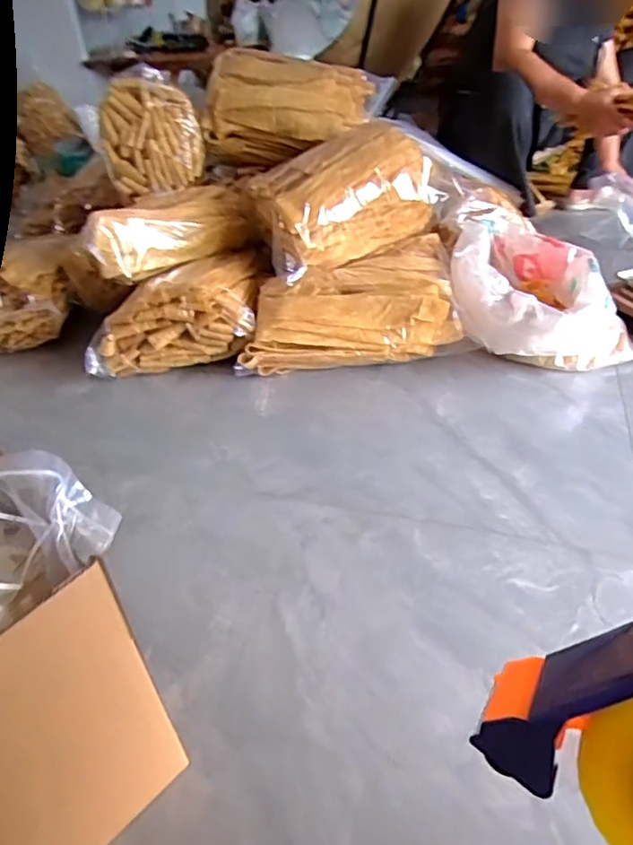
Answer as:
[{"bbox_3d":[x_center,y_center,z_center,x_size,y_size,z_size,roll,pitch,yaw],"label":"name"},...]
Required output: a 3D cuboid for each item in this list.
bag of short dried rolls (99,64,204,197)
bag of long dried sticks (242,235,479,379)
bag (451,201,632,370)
[{"bbox_3d":[-0.395,-0.698,1.379,0.239,0.207,0.161,-17,38,-16],"label":"bag of short dried rolls"},{"bbox_3d":[0.072,-0.257,1.281,0.457,0.169,0.294,-4,37,2],"label":"bag of long dried sticks"},{"bbox_3d":[0.499,-0.294,1.272,0.389,0.199,0.449,4,38,12],"label":"bag"}]

